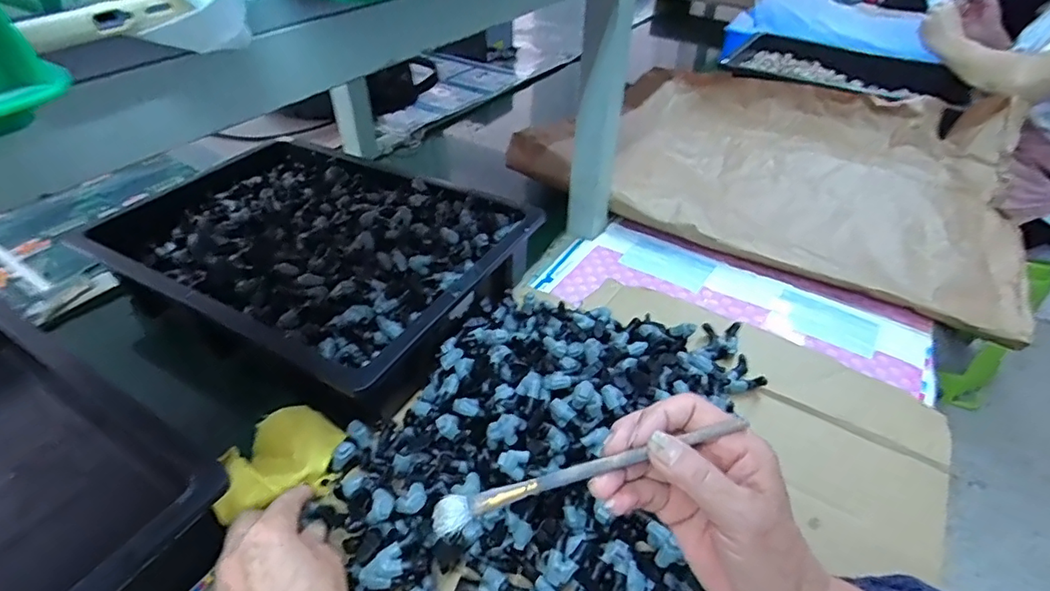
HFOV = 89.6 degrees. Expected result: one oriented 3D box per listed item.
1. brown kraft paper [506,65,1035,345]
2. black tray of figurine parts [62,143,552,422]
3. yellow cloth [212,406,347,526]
[{"bbox_3d":[0.403,-0.224,0.839,0.637,0.083,0.552,23,45,21],"label":"brown kraft paper"},{"bbox_3d":[-0.233,-0.046,0.617,0.415,0.092,0.305,23,45,20],"label":"black tray of figurine parts"},{"bbox_3d":[-0.196,0.131,0.433,0.086,0.052,0.105,-8,43,-12],"label":"yellow cloth"}]

